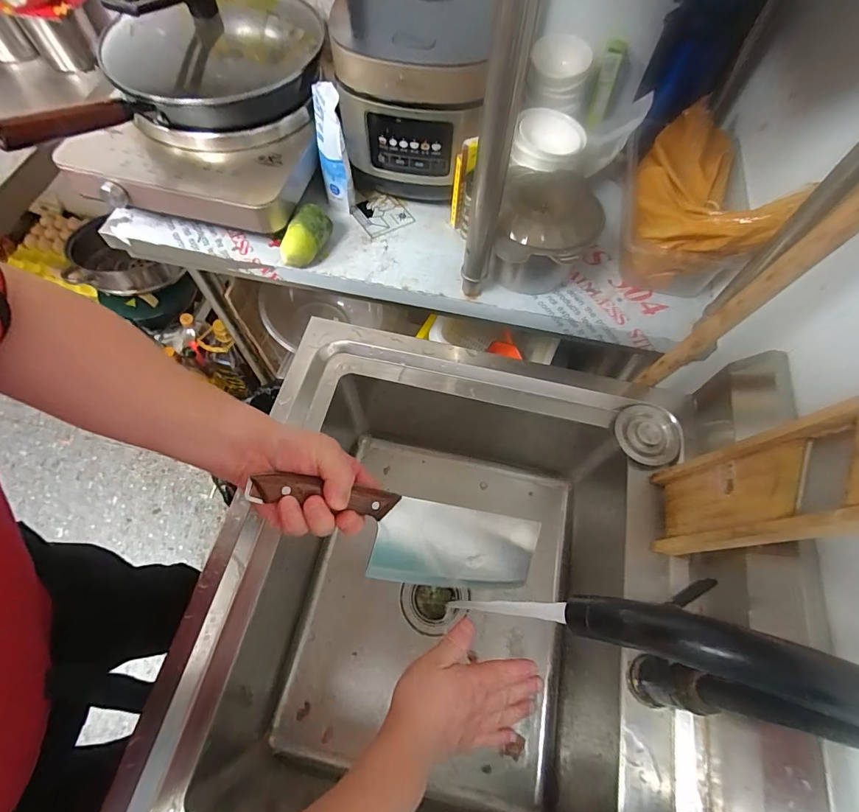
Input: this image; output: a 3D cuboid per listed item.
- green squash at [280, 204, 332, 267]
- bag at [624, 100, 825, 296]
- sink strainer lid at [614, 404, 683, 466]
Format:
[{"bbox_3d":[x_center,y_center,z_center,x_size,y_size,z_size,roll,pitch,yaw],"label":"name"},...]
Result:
[{"bbox_3d":[-0.192,-0.260,0.679,0.050,0.062,0.095,23,66,9],"label":"green squash"},{"bbox_3d":[0.388,-0.326,0.644,0.144,0.163,0.301,16,65,6],"label":"bag"},{"bbox_3d":[0.292,0.036,0.576,0.072,0.022,0.084,-25,68,-13],"label":"sink strainer lid"}]

